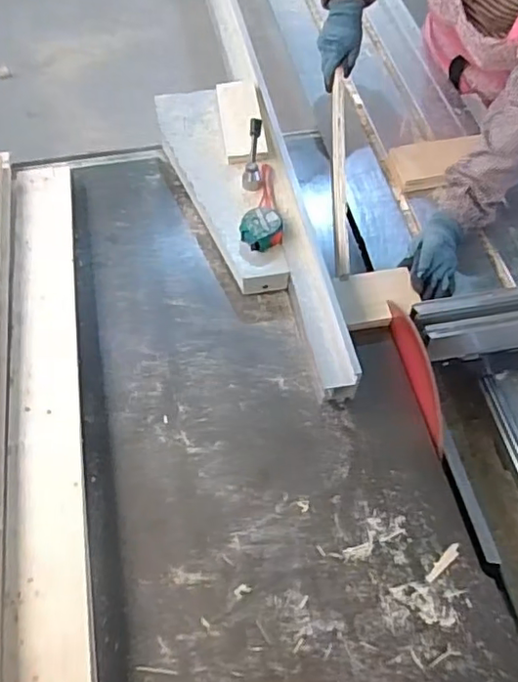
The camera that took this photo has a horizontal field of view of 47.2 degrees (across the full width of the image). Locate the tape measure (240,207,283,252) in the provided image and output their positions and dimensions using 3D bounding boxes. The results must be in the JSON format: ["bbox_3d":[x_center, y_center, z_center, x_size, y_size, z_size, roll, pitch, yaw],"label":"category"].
[{"bbox_3d":[0.004,-0.173,0.905,0.062,0.027,0.064,-3,58,-1],"label":"tape measure"}]

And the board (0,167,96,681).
[{"bbox_3d":[-0.274,0.106,0.768,0.091,0.041,0.905,-7,56,-11],"label":"board"}]

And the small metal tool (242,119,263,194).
[{"bbox_3d":[-0.010,-0.305,0.960,0.030,0.035,0.120,1,75,1],"label":"small metal tool"}]

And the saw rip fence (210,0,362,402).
[{"bbox_3d":[0.008,-0.366,1.058,0.058,0.066,1.018,-10,59,-6],"label":"saw rip fence"}]

